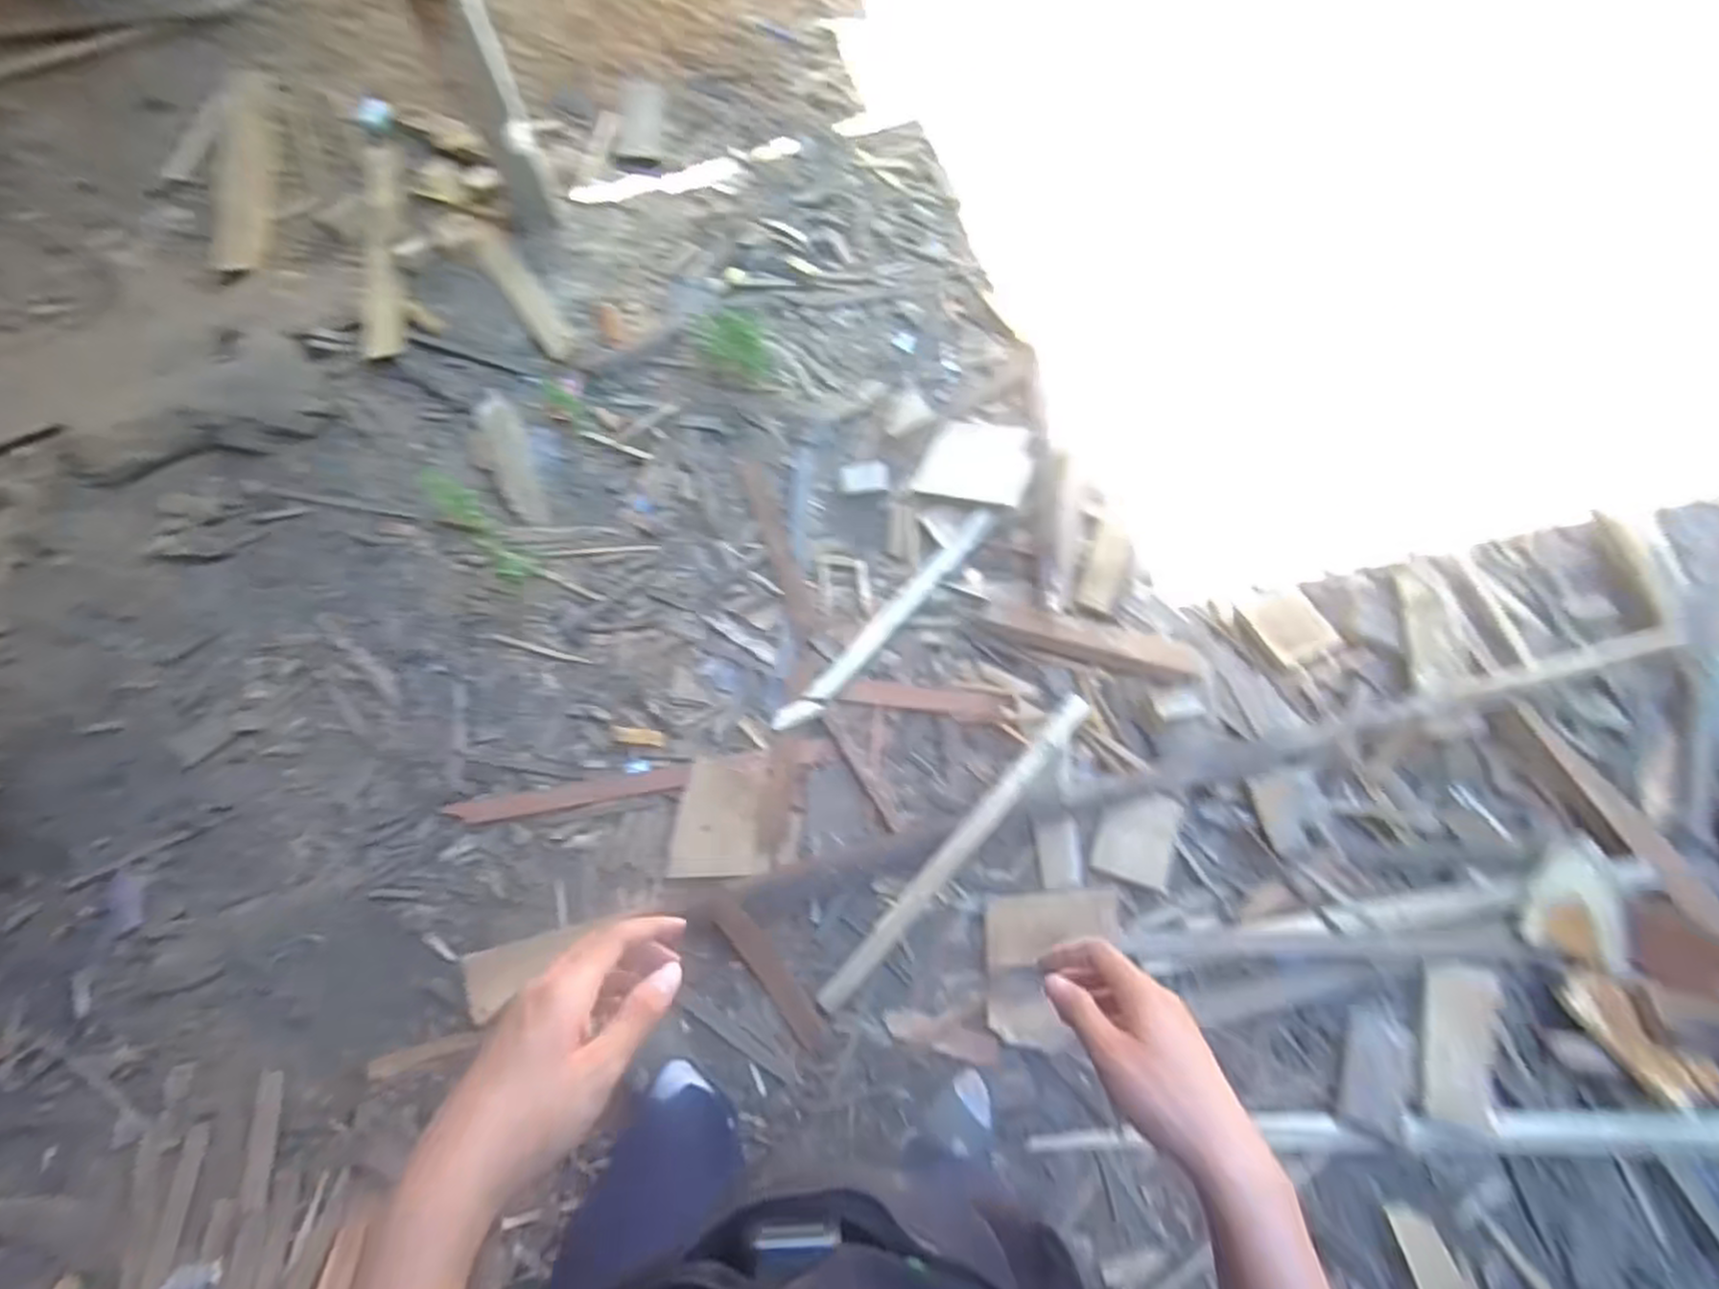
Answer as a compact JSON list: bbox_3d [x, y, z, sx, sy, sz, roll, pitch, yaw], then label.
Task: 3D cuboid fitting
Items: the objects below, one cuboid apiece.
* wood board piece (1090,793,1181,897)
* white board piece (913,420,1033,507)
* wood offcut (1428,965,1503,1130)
[{"bbox_3d":[0.520,0.356,1.416,0.143,0.012,0.165,18,76,2],"label":"wood board piece"},{"bbox_3d":[0.277,-0.423,1.753,0.240,0.012,0.240,13,60,21],"label":"white board piece"},{"bbox_3d":[1.050,0.694,1.324,0.125,0.011,0.254,19,70,-1],"label":"wood offcut"}]

